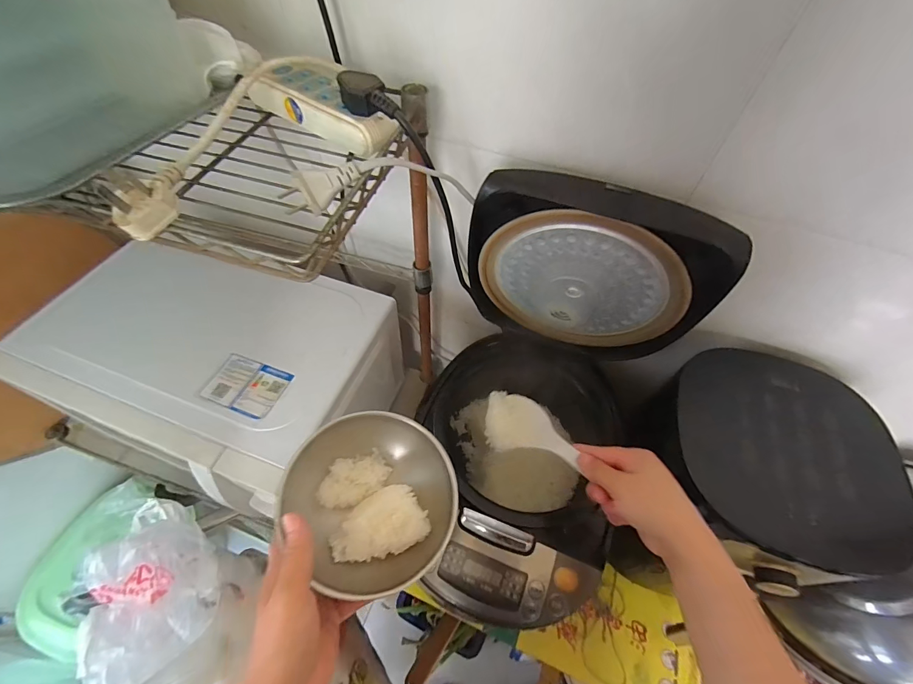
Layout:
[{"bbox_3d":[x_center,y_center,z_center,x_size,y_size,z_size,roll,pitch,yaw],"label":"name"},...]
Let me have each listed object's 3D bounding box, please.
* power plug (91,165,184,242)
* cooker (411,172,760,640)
[{"bbox_3d":[-0.196,-0.094,0.243,0.030,0.032,0.045,-8,56,-9],"label":"power plug"},{"bbox_3d":[0.101,0.093,0.419,0.260,0.378,0.350,12,55,5],"label":"cooker"}]

